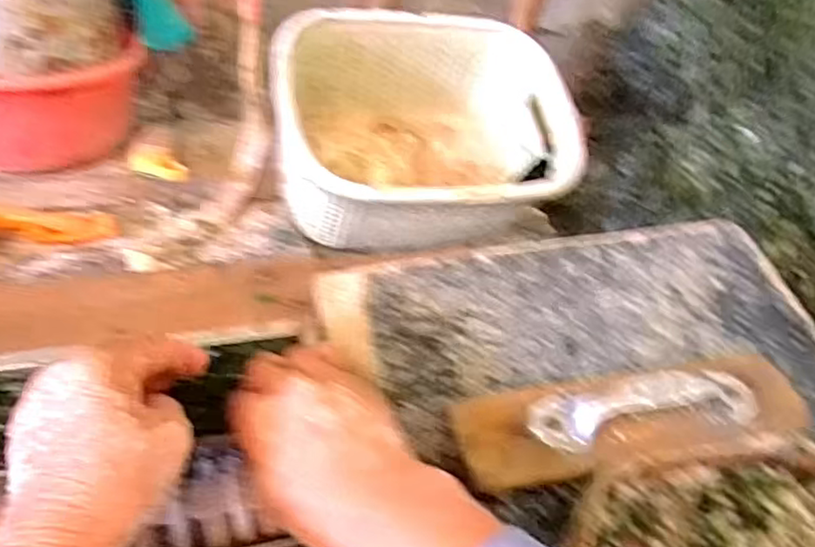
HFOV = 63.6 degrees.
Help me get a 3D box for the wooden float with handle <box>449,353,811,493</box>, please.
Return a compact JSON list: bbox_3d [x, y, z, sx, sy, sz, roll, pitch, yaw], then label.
[{"bbox_3d":[0.134,0.078,0.379,0.220,0.045,0.064,-5,51,-16],"label":"wooden float with handle"}]

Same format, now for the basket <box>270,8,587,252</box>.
[{"bbox_3d":[0.007,-0.118,0.573,0.242,0.141,0.191,-7,69,-16],"label":"basket"}]

